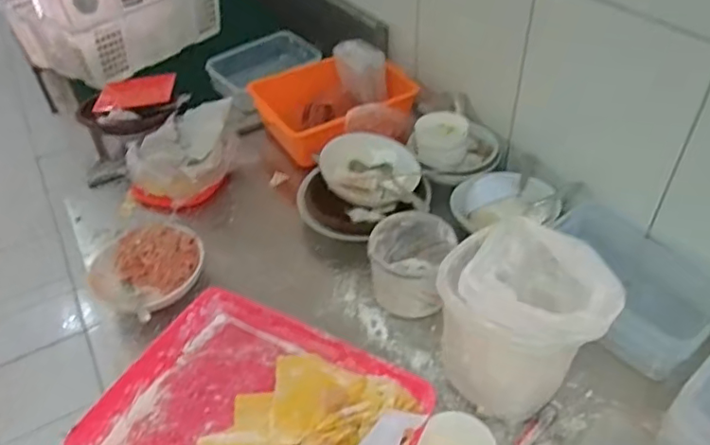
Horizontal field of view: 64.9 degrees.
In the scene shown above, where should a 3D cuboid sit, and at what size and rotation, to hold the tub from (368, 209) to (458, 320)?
[{"bbox_3d":[0.085,0.059,0.834,0.108,0.100,0.121,15,44,19],"label":"tub"}]

